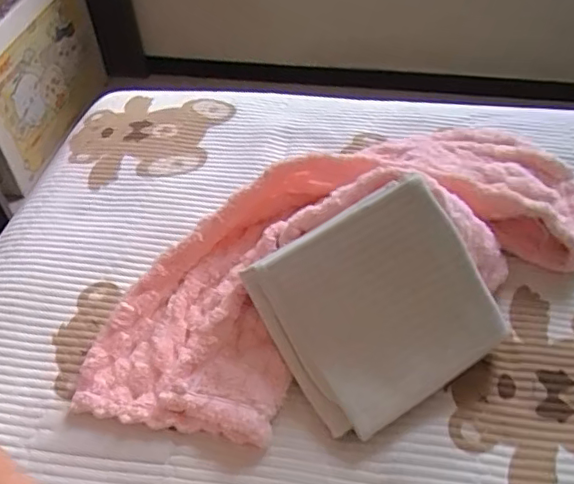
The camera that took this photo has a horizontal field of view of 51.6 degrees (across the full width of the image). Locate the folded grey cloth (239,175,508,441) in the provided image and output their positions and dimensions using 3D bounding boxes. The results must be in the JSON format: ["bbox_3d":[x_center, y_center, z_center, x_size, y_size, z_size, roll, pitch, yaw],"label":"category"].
[{"bbox_3d":[0.085,0.060,0.554,0.197,0.033,0.183,-31,83,-3],"label":"folded grey cloth"}]

